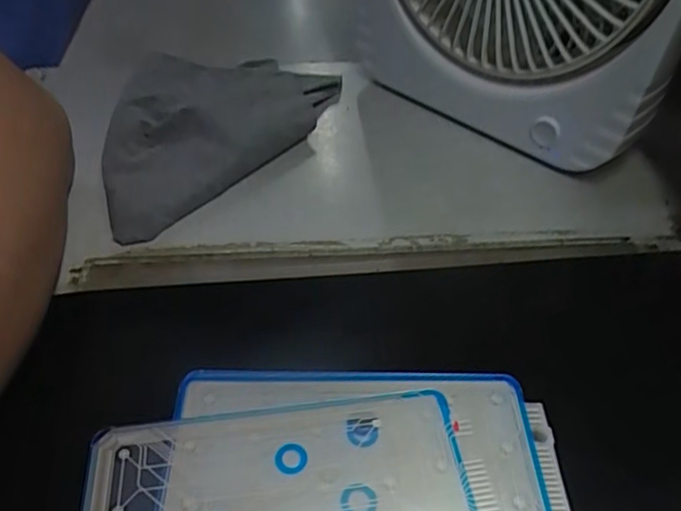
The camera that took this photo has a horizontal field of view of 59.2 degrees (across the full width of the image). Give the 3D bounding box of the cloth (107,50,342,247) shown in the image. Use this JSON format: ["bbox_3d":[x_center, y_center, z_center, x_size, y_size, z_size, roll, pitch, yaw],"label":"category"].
[{"bbox_3d":[-0.069,-0.082,0.365,0.136,0.028,0.173,-1,44,-6],"label":"cloth"}]

